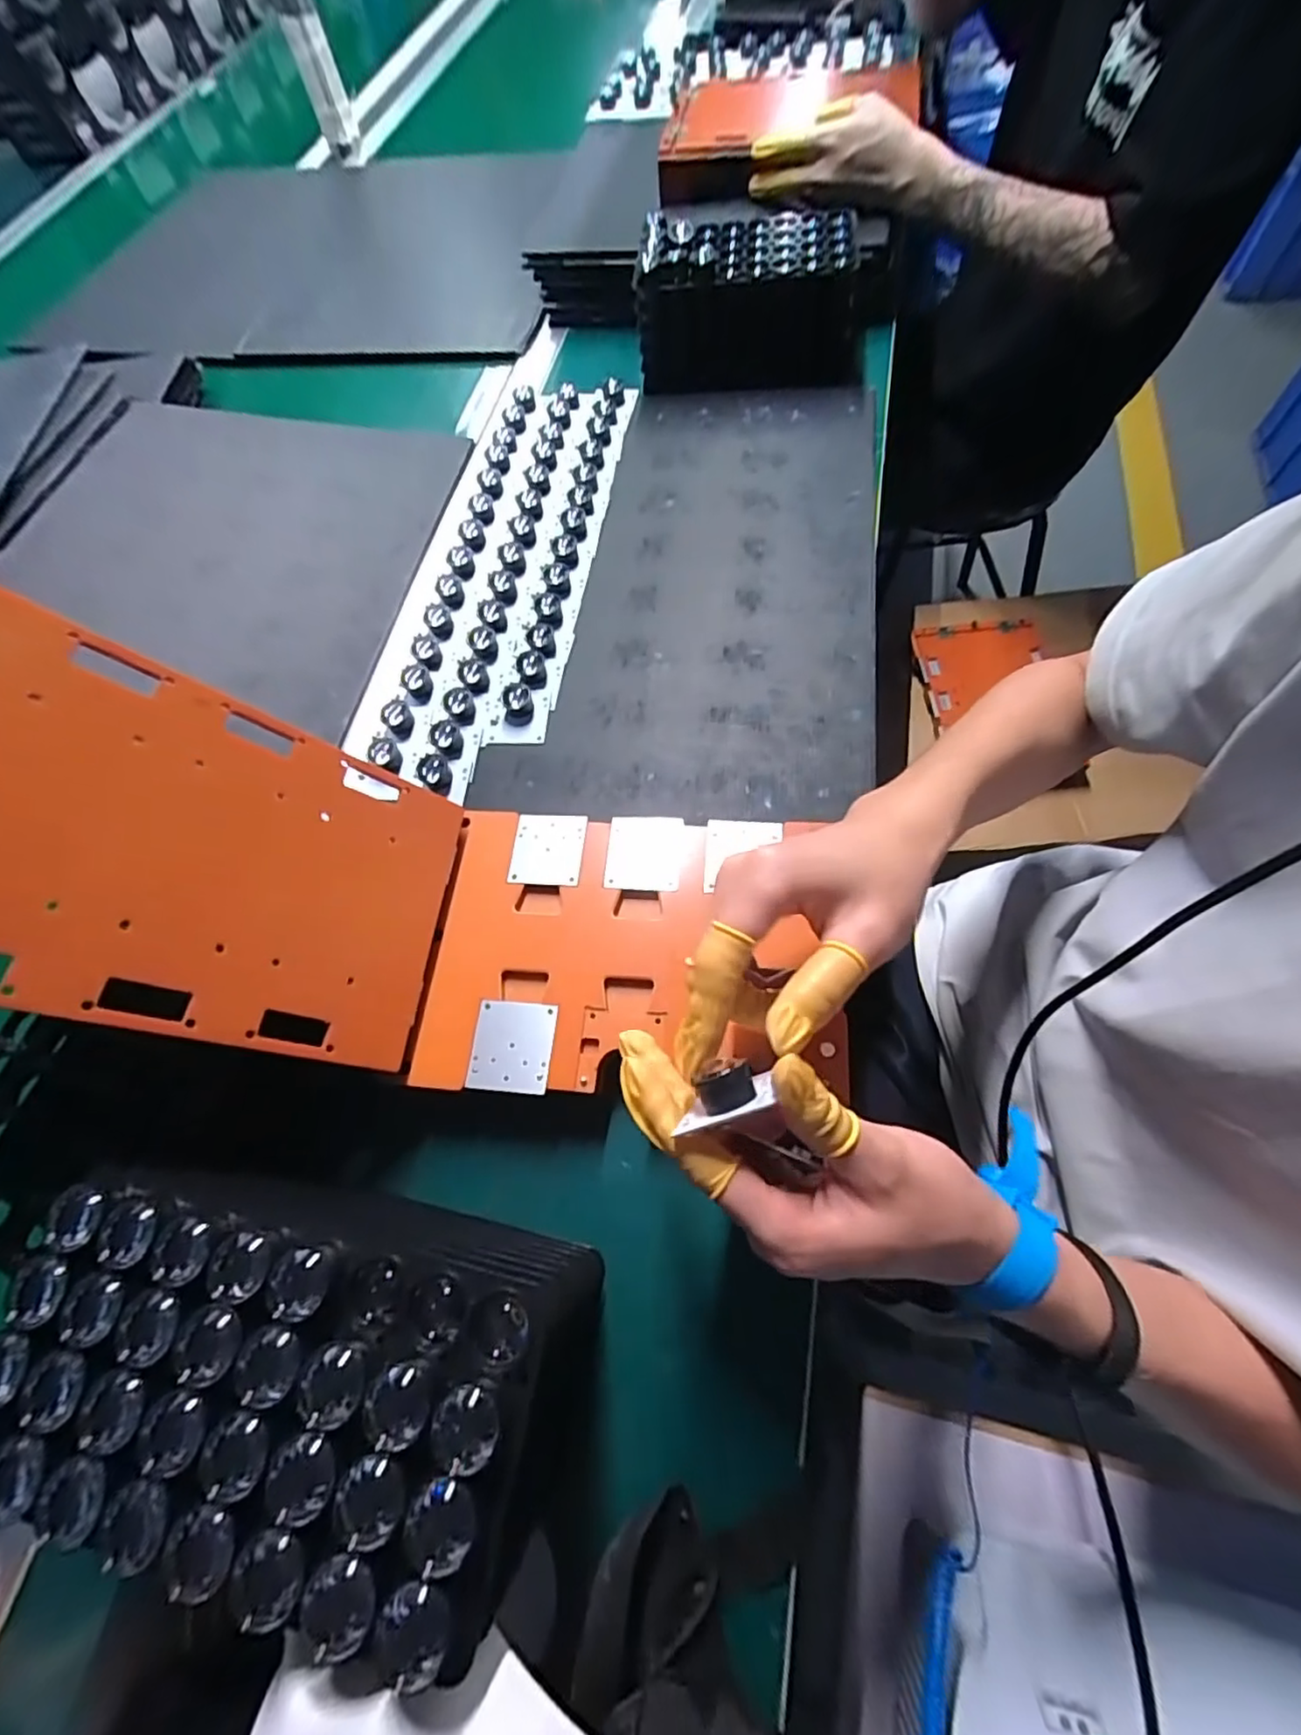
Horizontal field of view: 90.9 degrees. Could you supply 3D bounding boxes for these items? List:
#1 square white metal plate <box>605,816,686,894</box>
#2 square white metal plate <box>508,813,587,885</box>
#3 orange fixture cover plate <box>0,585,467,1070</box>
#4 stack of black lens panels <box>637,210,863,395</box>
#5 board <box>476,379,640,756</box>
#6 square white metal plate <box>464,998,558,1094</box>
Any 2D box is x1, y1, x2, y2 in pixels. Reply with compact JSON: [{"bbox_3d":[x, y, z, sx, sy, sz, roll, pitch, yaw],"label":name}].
[{"bbox_3d":[-0.004,-0.009,0.391,0.045,0.005,0.047,2,65,8],"label":"square white metal plate"},{"bbox_3d":[-0.065,-0.012,0.403,0.046,0.004,0.047,2,70,10],"label":"square white metal plate"},{"bbox_3d":[-0.205,-0.006,0.300,0.008,0.232,0.156,-16,59,42],"label":"orange fixture cover plate"},{"bbox_3d":[0.092,-0.535,0.616,0.197,0.108,0.123,5,67,9],"label":"stack of black lens panels"},{"bbox_3d":[-0.074,-0.286,0.554,0.056,0.016,0.417,6,66,9],"label":"board"},{"bbox_3d":[-0.076,0.097,0.350,0.044,0.004,0.048,2,65,8],"label":"square white metal plate"}]

